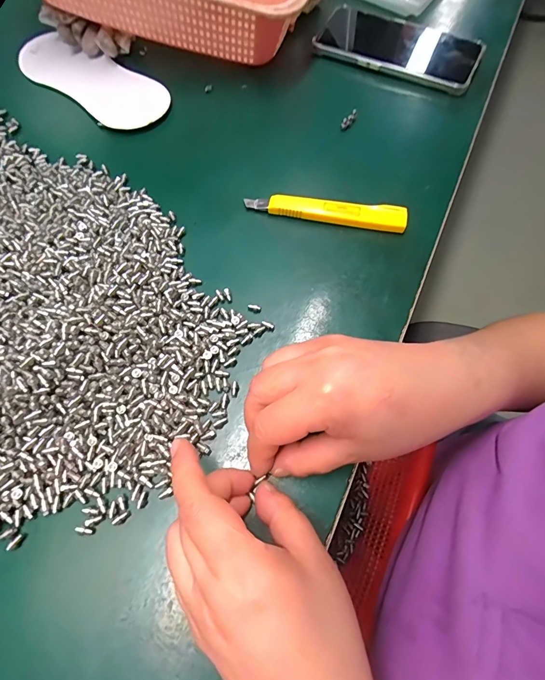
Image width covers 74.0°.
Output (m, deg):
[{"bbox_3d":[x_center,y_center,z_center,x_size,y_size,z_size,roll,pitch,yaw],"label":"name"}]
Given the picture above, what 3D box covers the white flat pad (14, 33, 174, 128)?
[{"bbox_3d":[-0.186,-0.273,0.380,0.190,0.013,0.069,36,76,14],"label":"white flat pad"}]

